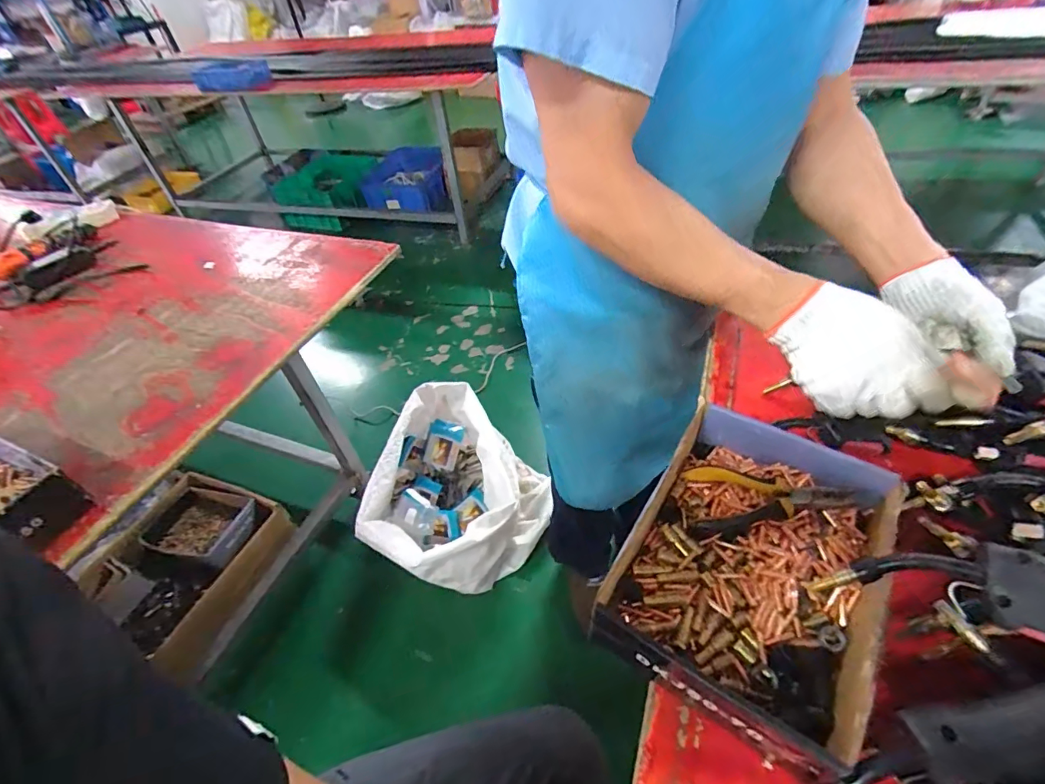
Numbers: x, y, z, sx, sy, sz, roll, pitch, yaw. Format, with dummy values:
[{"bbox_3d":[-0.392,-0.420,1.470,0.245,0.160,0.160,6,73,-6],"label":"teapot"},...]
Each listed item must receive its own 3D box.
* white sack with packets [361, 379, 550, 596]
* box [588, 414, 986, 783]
[{"bbox_3d":[-0.178,0.276,1.253,0.441,0.277,0.450,22,53,25],"label":"white sack with packets"},{"bbox_3d":[0.202,0.142,0.409,0.188,0.066,0.257,24,53,26],"label":"box"}]

